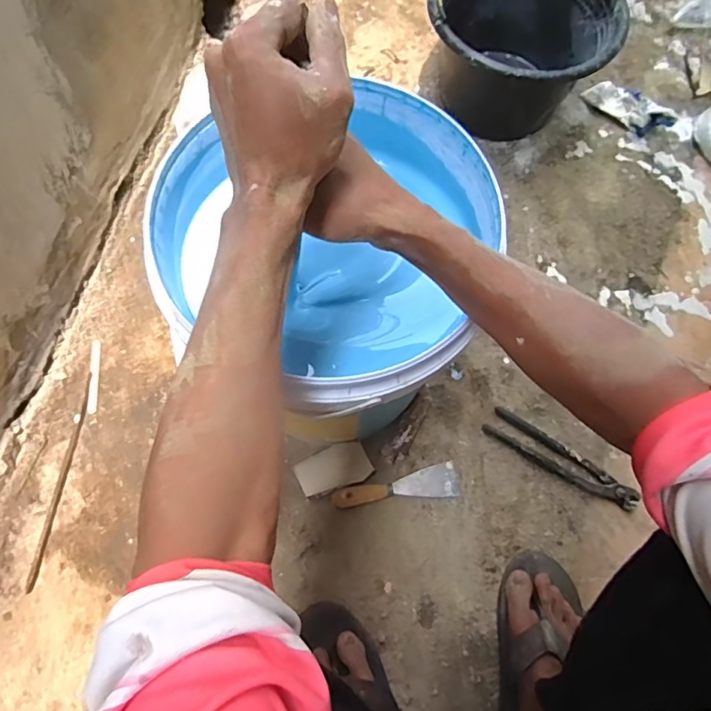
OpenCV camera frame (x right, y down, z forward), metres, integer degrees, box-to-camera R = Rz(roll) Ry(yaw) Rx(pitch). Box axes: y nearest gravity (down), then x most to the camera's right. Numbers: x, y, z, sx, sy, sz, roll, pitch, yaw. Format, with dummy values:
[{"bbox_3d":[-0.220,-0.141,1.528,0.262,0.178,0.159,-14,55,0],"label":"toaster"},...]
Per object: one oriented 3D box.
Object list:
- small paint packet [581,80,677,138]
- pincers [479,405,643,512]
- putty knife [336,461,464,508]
[{"bbox_3d":[0.490,-0.447,0.935,0.159,0.048,0.052,39,75,10],"label":"small paint packet"},{"bbox_3d":[0.291,0.146,0.740,0.222,0.016,0.047,30,74,7],"label":"pincers"},{"bbox_3d":[0.057,0.181,0.717,0.172,0.020,0.045,-8,73,-5],"label":"putty knife"}]

